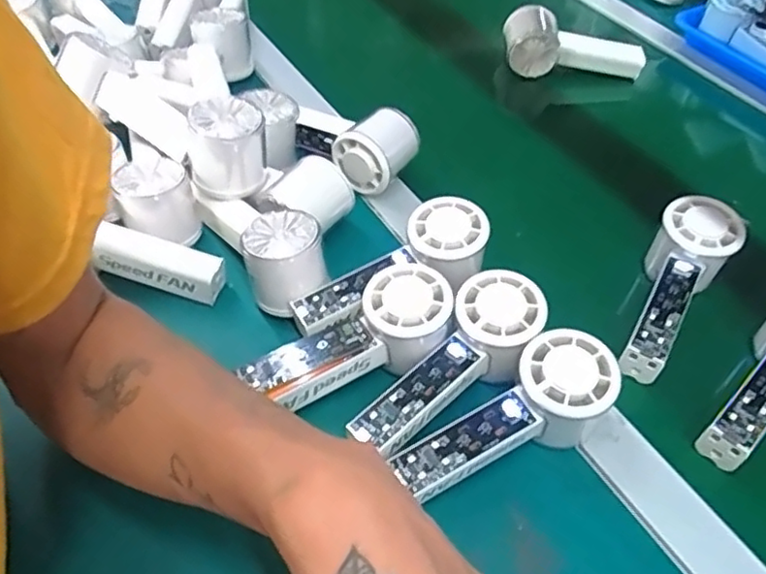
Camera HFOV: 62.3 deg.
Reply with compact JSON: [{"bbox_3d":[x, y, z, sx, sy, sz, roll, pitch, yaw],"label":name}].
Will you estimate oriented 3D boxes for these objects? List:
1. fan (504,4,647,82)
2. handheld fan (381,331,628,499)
[{"bbox_3d":[0.206,-0.257,0.684,0.149,0.060,0.047,12,50,8],"label":"fan"},{"bbox_3d":[0.078,0.083,0.381,0.139,0.050,0.058,-31,56,-7],"label":"handheld fan"}]

